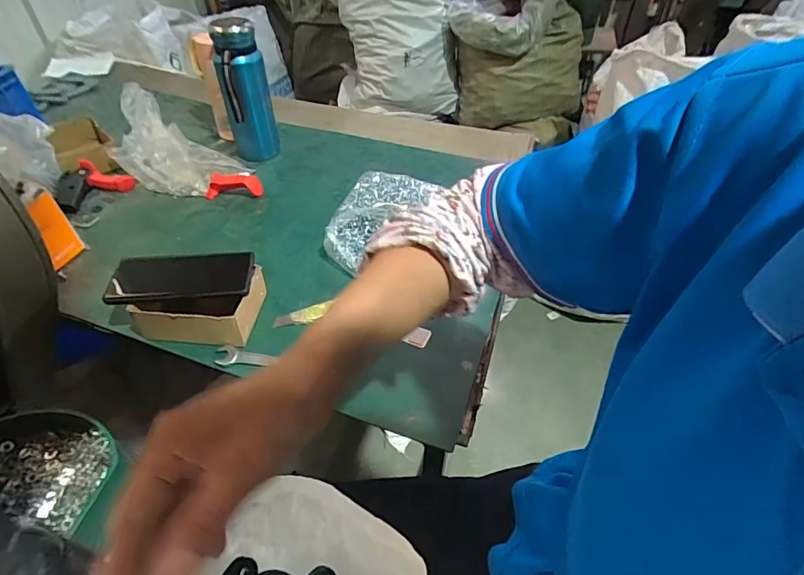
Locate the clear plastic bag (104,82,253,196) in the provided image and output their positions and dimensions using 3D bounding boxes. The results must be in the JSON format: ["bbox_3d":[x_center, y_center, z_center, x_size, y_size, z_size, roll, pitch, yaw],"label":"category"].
[{"bbox_3d":[-0.370,-0.229,0.736,0.175,0.134,0.144,18,47,18],"label":"clear plastic bag"}]

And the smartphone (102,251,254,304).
[{"bbox_3d":[-0.251,-0.015,0.524,0.148,0.010,0.067,-4,55,-14],"label":"smartphone"}]

